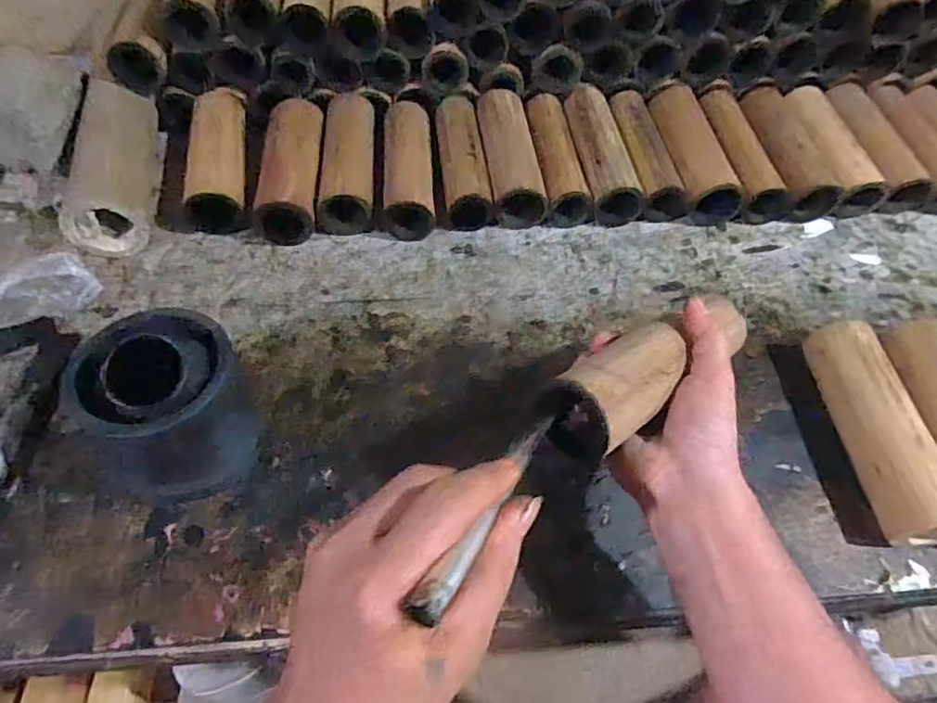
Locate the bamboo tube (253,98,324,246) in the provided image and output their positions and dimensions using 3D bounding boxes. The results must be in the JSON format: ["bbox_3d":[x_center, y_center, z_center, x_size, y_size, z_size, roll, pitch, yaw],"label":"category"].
[{"bbox_3d":[-0.187,-0.196,0.620,0.063,0.060,0.183,-3,53,-4],"label":"bamboo tube"}]

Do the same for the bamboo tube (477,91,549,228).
[{"bbox_3d":[0.046,-0.218,0.643,0.058,0.056,0.177,-4,53,-5],"label":"bamboo tube"}]

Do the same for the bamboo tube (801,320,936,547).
[{"bbox_3d":[0.327,0.061,0.460,0.055,0.057,0.186,1,53,-1],"label":"bamboo tube"}]

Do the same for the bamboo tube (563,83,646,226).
[{"bbox_3d":[0.146,-0.222,0.644,0.057,0.050,0.188,-6,53,-6],"label":"bamboo tube"}]

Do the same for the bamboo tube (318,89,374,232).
[{"bbox_3d":[-0.131,-0.208,0.641,0.054,0.057,0.190,-3,53,-4],"label":"bamboo tube"}]

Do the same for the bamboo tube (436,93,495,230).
[{"bbox_3d":[-0.007,-0.213,0.630,0.046,0.045,0.185,-4,53,-5],"label":"bamboo tube"}]

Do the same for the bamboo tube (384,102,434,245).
[{"bbox_3d":[-0.067,-0.205,0.628,0.056,0.052,0.183,-2,53,-4],"label":"bamboo tube"}]

